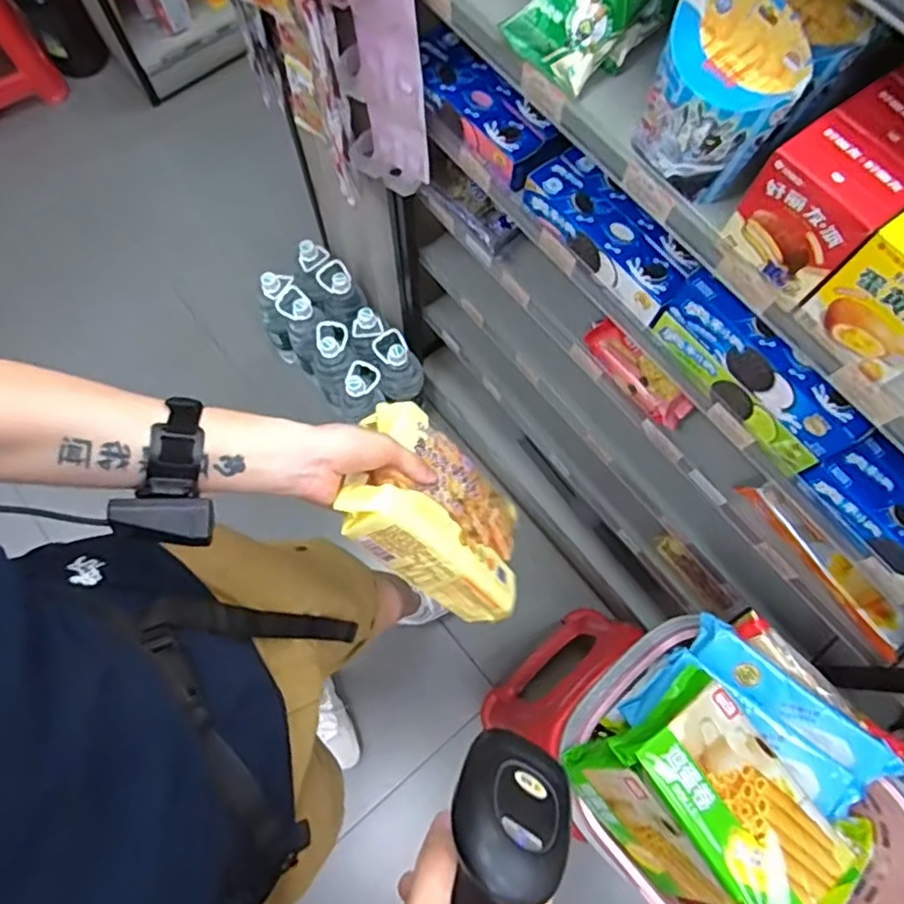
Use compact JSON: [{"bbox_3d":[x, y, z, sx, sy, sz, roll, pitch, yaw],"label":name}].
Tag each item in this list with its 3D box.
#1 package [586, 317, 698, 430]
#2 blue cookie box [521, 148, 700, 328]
[{"bbox_3d":[0.237,-0.101,0.816,0.047,0.034,0.163,-42,78,-12],"label":"package"},{"bbox_3d":[0.175,-0.241,0.707,0.071,0.049,0.205,-38,77,-11],"label":"blue cookie box"}]

